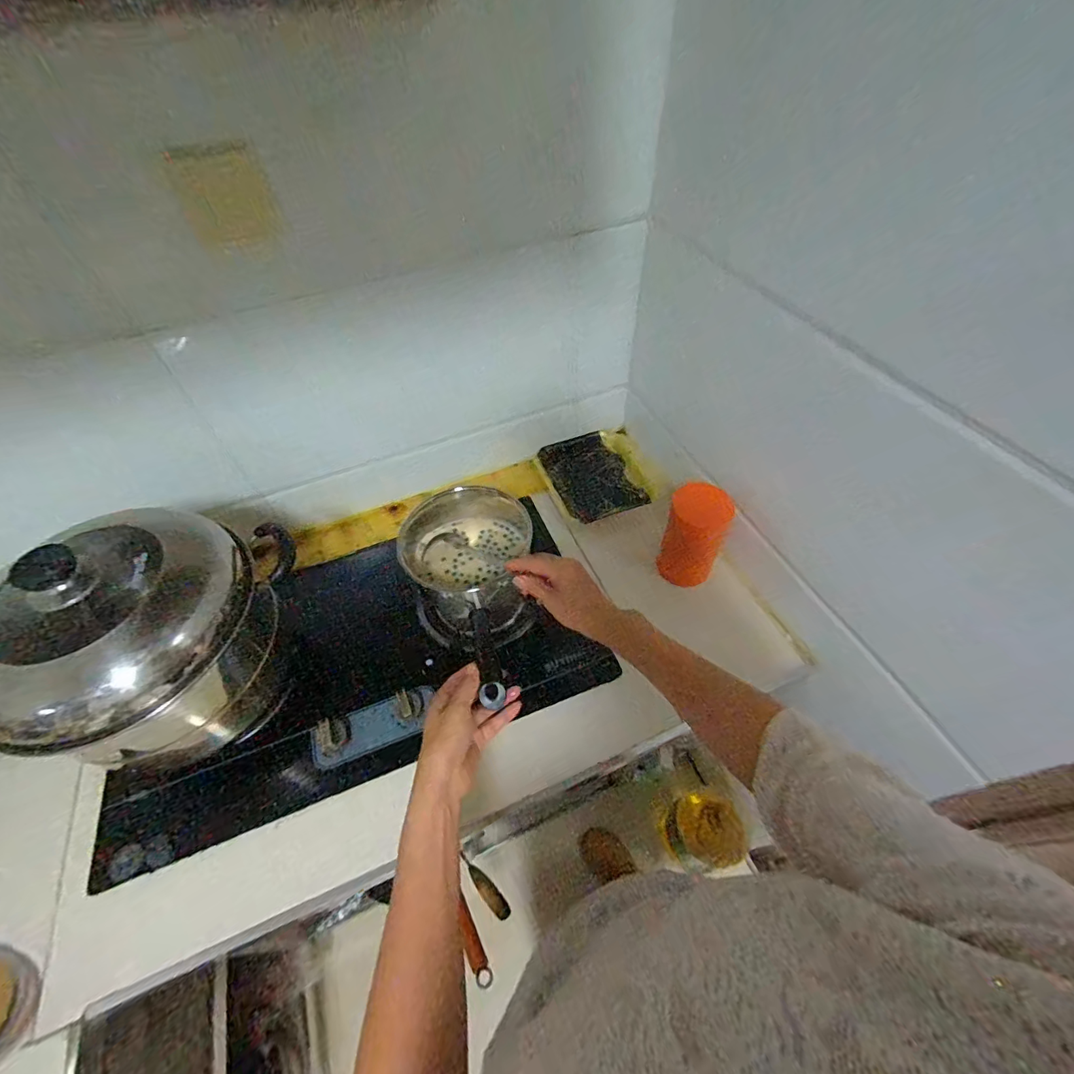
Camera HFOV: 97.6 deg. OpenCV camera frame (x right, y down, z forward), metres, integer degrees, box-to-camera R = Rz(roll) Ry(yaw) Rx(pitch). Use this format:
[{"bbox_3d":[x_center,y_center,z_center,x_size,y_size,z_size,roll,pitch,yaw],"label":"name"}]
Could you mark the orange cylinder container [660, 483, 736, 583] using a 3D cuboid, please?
[{"bbox_3d":[0.246,-0.003,0.740,0.084,0.143,0.089,21,56,18],"label":"orange cylinder container"}]

